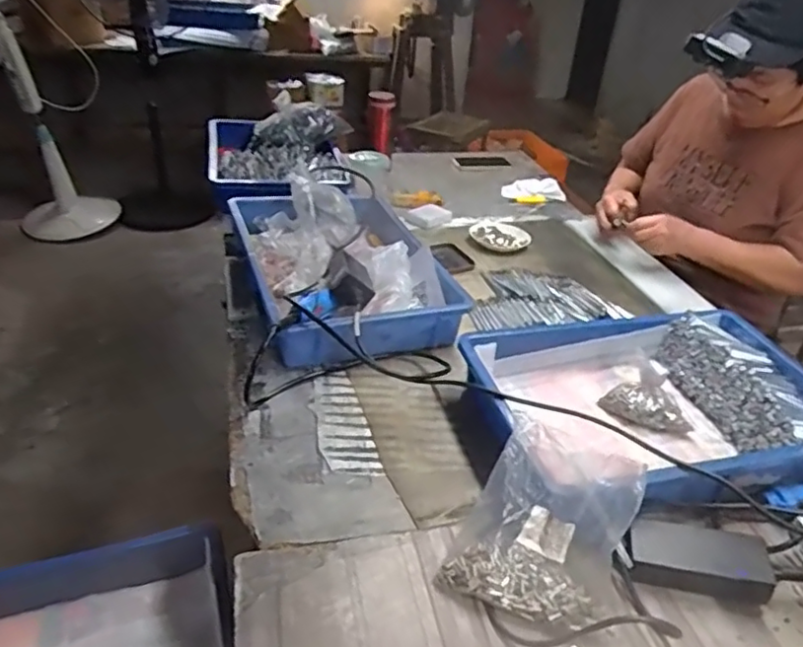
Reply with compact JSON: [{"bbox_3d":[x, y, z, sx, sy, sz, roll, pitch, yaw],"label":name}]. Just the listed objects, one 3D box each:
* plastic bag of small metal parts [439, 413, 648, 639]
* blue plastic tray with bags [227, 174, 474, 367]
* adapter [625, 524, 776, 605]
[{"bbox_3d":[0.136,0.188,0.607,0.155,0.117,0.140,14,34,15],"label":"plastic bag of small metal parts"},{"bbox_3d":[-0.087,-0.098,0.985,0.278,0.133,0.415,-8,34,-18],"label":"blue plastic tray with bags"},{"bbox_3d":[0.288,0.233,0.626,0.137,0.037,0.064,9,33,8],"label":"adapter"}]

